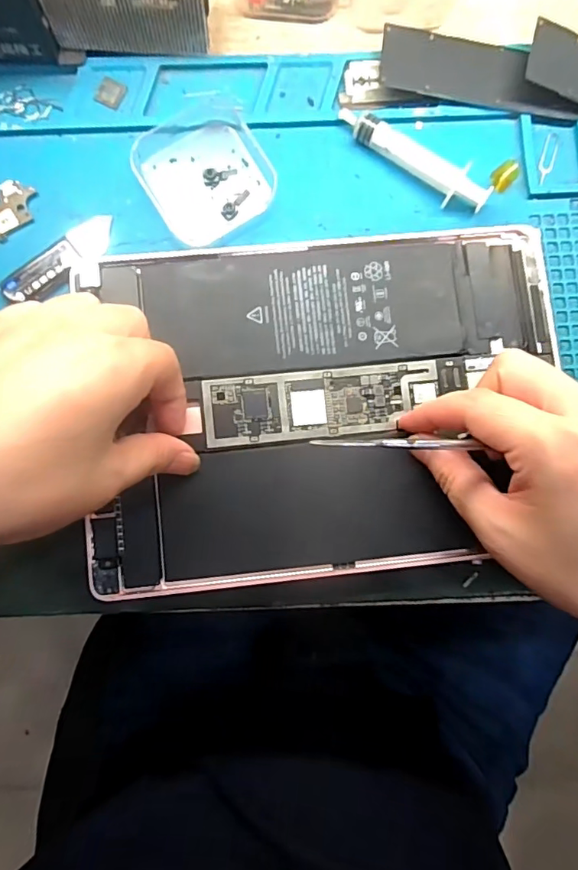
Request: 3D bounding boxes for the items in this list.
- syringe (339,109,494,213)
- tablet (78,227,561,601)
[{"bbox_3d":[0.066,-0.148,0.271,0.090,0.013,0.019,30,85,0],"label":"syringe"},{"bbox_3d":[0.021,-0.017,0.261,0.239,0.008,0.170,-6,86,-3],"label":"tablet"}]

